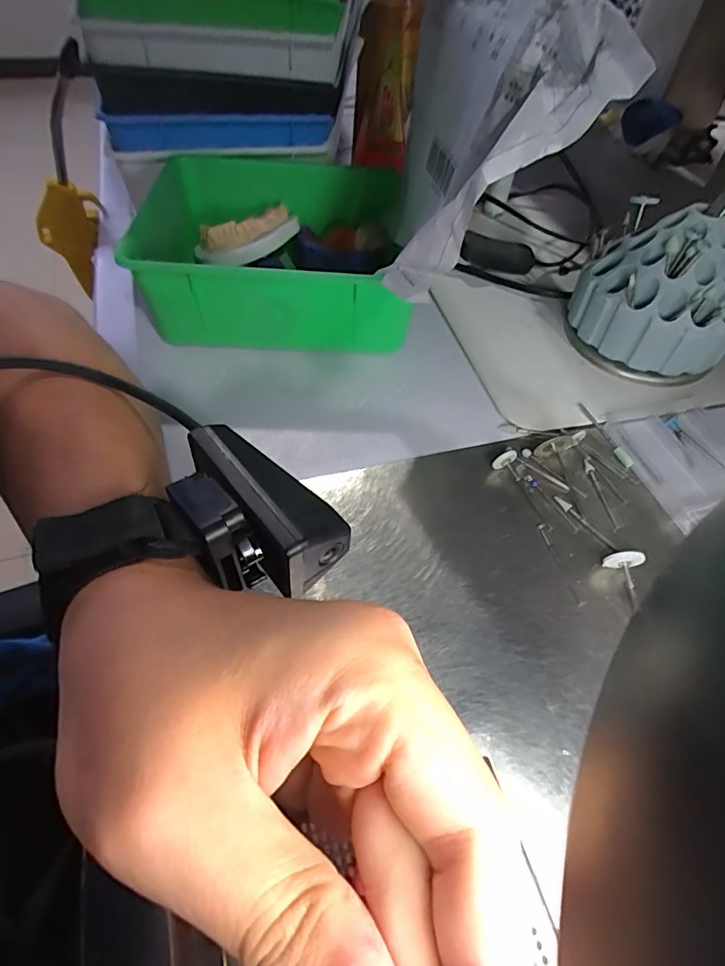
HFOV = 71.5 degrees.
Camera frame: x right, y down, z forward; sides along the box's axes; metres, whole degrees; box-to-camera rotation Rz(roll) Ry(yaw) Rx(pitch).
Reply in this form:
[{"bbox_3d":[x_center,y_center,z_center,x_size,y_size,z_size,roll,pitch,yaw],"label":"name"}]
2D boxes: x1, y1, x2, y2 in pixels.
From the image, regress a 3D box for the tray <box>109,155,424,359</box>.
[{"bbox_3d":[-0.060,-0.163,0.348,0.153,0.066,0.174,-4,53,-7],"label":"tray"}]

